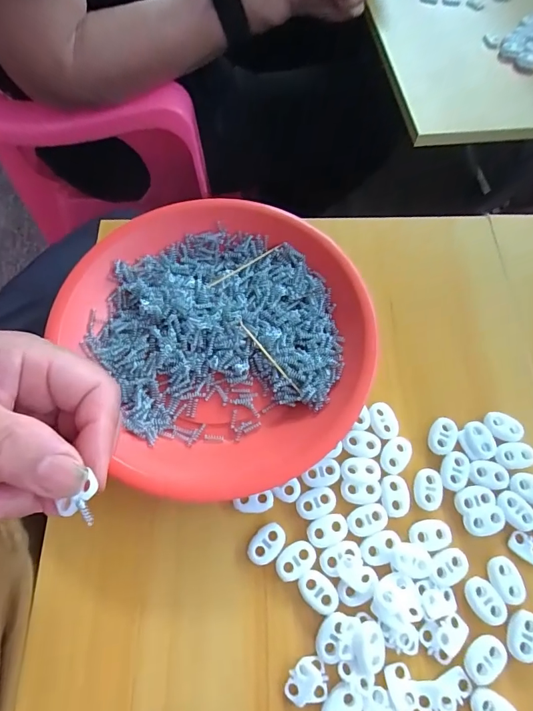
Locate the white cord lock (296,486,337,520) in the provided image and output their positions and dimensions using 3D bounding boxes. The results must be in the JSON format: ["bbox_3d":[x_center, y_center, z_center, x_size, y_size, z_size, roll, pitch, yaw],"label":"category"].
[{"bbox_3d":[0.028,0.082,0.227,0.022,0.004,0.015,-15,68,-8],"label":"white cord lock"}]

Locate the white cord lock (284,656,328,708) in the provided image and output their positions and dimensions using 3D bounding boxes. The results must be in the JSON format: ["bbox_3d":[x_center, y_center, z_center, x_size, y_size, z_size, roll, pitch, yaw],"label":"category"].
[{"bbox_3d":[0.019,0.157,0.195,0.020,0.004,0.018,-12,68,-7],"label":"white cord lock"}]

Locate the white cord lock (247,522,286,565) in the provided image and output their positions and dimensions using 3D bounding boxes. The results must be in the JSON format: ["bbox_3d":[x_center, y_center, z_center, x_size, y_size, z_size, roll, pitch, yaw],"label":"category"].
[{"bbox_3d":[0.000,0.101,0.218,0.022,0.004,0.015,-36,72,-16],"label":"white cord lock"}]

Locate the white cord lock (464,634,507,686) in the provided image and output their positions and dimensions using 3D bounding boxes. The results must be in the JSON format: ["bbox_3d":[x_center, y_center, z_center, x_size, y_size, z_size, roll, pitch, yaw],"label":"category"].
[{"bbox_3d":[0.107,0.149,0.199,0.022,0.004,0.015,-40,74,-17],"label":"white cord lock"}]

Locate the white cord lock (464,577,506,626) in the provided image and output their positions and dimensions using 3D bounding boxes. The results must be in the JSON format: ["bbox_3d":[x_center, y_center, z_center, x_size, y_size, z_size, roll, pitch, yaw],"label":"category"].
[{"bbox_3d":[0.113,0.126,0.209,0.016,0.004,0.022,-28,70,-13],"label":"white cord lock"}]

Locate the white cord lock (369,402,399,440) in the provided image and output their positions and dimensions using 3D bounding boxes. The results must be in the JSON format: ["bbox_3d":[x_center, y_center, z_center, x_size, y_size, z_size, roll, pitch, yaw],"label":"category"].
[{"bbox_3d":[0.071,0.039,0.245,0.016,0.004,0.022,-6,67,-5],"label":"white cord lock"}]

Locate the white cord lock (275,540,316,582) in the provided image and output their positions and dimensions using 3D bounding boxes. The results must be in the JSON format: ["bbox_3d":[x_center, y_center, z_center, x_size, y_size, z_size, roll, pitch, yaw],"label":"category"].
[{"bbox_3d":[0.016,0.108,0.215,0.023,0.004,0.013,-35,72,-15],"label":"white cord lock"}]

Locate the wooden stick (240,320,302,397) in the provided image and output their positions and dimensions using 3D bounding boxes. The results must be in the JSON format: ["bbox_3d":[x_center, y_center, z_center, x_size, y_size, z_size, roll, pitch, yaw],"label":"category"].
[{"bbox_3d":[0.002,0.001,0.250,0.004,0.004,0.060,-35,72,-15],"label":"wooden stick"}]

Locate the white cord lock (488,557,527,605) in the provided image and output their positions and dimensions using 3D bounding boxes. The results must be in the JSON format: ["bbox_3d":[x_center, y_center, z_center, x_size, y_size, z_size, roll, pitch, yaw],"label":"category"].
[{"bbox_3d":[0.125,0.117,0.212,0.016,0.004,0.022,-7,67,-5],"label":"white cord lock"}]

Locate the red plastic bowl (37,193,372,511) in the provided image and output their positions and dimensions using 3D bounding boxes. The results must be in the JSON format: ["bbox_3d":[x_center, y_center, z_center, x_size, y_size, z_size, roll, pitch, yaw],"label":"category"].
[{"bbox_3d":[-0.024,-0.016,0.256,0.175,0.029,0.185,1,67,-2],"label":"red plastic bowl"}]

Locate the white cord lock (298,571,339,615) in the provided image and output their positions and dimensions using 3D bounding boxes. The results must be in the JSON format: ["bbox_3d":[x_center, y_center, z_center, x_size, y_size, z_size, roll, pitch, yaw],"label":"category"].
[{"bbox_3d":[0.028,0.122,0.209,0.015,0.004,0.021,-38,73,-16],"label":"white cord lock"}]

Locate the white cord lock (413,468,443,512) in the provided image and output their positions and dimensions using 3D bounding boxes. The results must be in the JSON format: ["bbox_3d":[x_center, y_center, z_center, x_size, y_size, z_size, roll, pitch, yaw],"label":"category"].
[{"bbox_3d":[0.092,0.075,0.229,0.016,0.004,0.022,3,67,-1],"label":"white cord lock"}]

